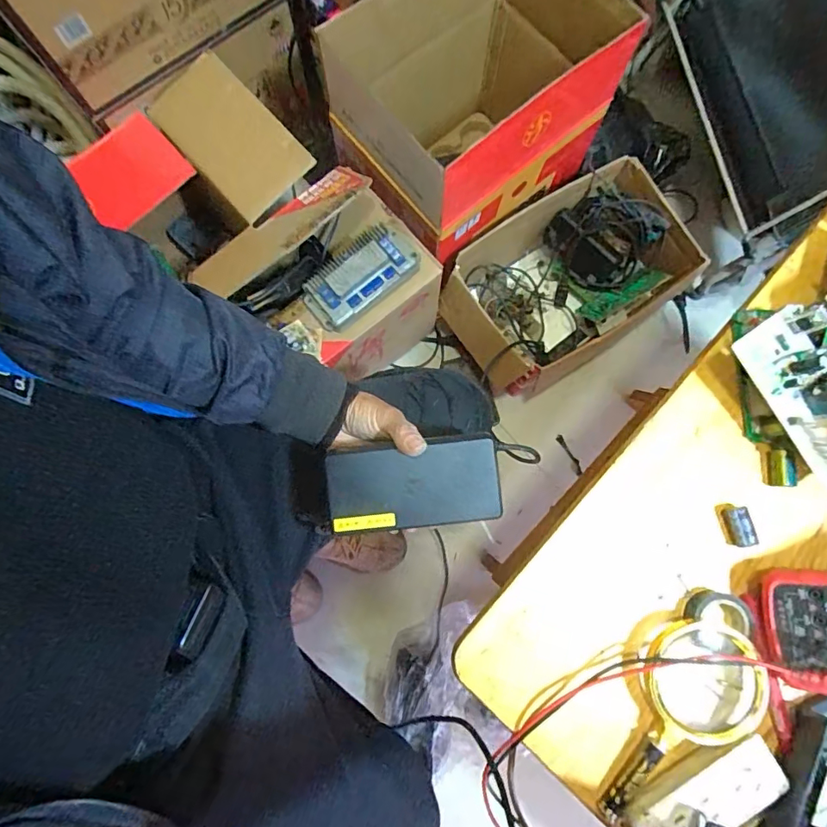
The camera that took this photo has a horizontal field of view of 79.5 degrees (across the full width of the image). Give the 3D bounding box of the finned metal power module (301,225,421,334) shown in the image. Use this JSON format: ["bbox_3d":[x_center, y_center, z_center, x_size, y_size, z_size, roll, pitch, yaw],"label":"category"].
[{"bbox_3d":[-0.078,-0.203,0.740,0.175,0.049,0.094,-38,82,-7],"label":"finned metal power module"}]

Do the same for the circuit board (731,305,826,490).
[{"bbox_3d":[0.343,-0.019,0.415,0.088,0.051,0.146,-32,81,-6],"label":"circuit board"}]

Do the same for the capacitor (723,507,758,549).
[{"bbox_3d":[0.280,0.098,0.426,0.016,0.016,0.033,-9,79,-2],"label":"capacitor"}]

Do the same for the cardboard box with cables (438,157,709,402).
[{"bbox_3d":[0.276,-0.240,0.954,0.420,0.179,0.278,-33,81,-6],"label":"cardboard box with cables"}]

